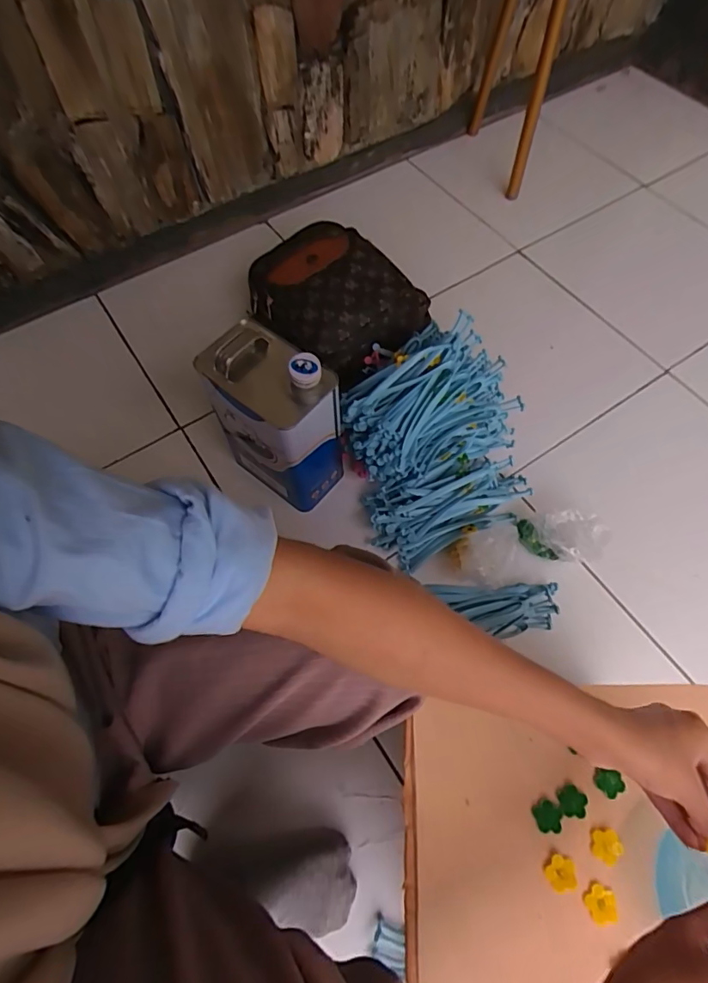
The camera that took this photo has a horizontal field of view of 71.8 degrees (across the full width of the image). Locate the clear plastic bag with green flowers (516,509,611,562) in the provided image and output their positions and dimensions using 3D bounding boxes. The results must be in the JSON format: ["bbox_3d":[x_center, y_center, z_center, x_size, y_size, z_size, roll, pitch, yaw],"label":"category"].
[{"bbox_3d":[0.315,0.070,0.732,0.120,0.067,0.069,-1,64,0],"label":"clear plastic bag with green flowers"}]

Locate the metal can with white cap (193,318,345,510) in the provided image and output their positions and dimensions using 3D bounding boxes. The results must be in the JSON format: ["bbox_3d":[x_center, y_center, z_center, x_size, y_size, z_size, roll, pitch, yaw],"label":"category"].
[{"bbox_3d":[-0.109,-0.105,0.692,0.164,0.242,0.109,35,69,16],"label":"metal can with white cap"}]

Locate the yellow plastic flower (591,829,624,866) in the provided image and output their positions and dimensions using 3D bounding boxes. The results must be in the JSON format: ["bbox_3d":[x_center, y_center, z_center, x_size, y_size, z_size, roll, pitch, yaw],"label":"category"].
[{"bbox_3d":[0.202,0.283,0.389,0.024,0.004,0.023,0,64,0],"label":"yellow plastic flower"}]

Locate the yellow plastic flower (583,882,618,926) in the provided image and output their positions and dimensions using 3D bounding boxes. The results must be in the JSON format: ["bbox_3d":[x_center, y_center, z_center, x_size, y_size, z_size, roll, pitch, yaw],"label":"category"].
[{"bbox_3d":[0.189,0.315,0.373,0.023,0.004,0.023,0,64,0],"label":"yellow plastic flower"}]

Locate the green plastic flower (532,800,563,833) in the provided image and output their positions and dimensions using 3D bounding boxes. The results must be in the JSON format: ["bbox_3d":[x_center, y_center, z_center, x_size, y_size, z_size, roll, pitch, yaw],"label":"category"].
[{"bbox_3d":[0.158,0.265,0.398,0.024,0.004,0.023,0,64,0],"label":"green plastic flower"}]

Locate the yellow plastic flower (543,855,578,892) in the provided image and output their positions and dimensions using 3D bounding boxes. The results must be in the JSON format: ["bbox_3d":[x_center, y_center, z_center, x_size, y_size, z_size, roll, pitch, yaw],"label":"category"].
[{"bbox_3d":[0.163,0.298,0.382,0.024,0.004,0.023,0,64,0],"label":"yellow plastic flower"}]

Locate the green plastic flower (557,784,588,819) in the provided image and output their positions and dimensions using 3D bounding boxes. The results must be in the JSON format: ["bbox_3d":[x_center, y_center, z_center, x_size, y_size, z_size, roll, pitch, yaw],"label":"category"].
[{"bbox_3d":[0.181,0.256,0.403,0.024,0.004,0.023,0,64,0],"label":"green plastic flower"}]

